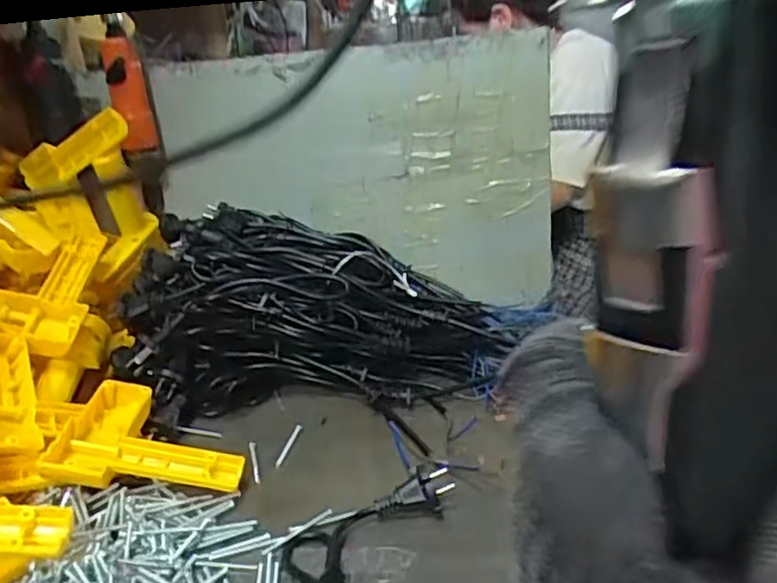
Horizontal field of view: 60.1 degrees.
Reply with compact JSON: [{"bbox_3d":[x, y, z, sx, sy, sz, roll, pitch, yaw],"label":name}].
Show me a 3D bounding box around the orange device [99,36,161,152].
[{"bbox_3d":[-0.272,-0.202,0.706,0.045,0.125,0.040,-6,43,-10],"label":"orange device"}]

